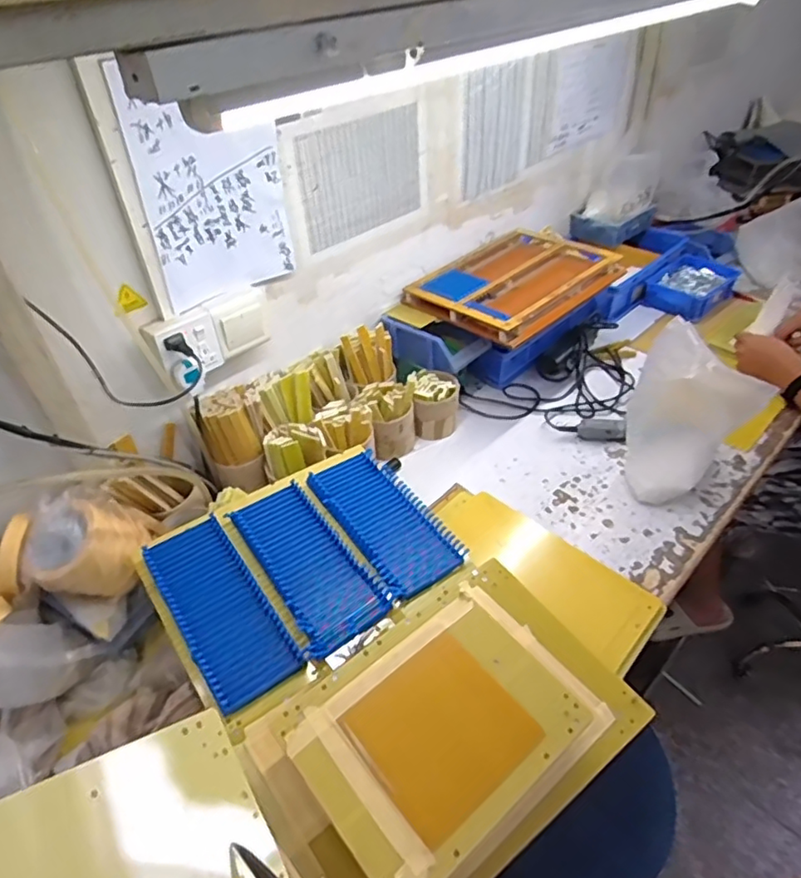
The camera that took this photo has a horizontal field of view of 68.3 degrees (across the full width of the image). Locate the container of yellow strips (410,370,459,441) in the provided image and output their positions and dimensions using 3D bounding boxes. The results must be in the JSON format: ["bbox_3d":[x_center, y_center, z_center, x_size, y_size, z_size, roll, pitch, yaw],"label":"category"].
[{"bbox_3d":[0.062,-0.068,1.097,0.093,0.106,0.090,-1,41,1],"label":"container of yellow strips"}]

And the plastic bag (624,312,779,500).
[{"bbox_3d":[0.455,-0.042,0.934,0.154,0.246,0.154,1,41,4],"label":"plastic bag"}]

